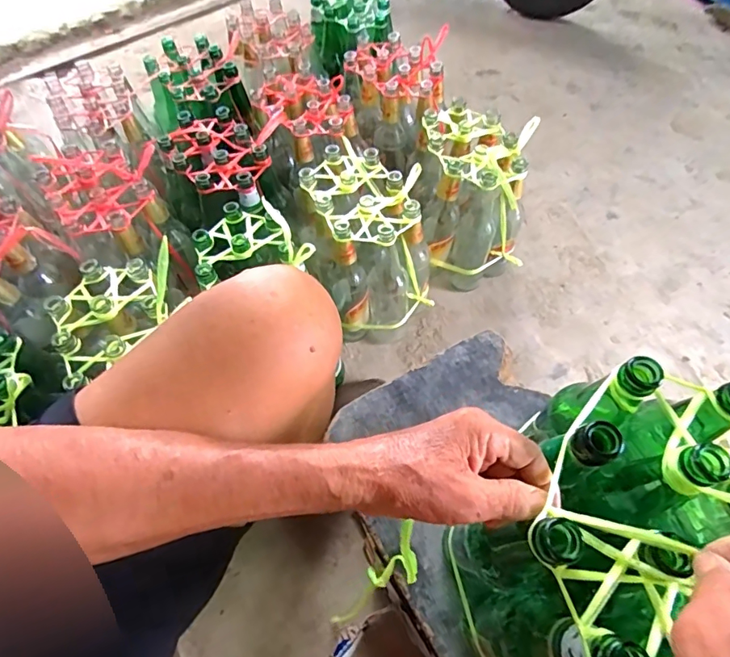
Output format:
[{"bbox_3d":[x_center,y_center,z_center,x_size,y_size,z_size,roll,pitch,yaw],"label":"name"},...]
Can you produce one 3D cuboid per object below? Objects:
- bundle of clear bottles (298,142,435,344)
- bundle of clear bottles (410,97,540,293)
[{"bbox_3d":[0.002,-0.145,0.855,0.182,0.255,0.249,-16,60,-12],"label":"bundle of clear bottles"},{"bbox_3d":[0.204,-0.256,0.936,0.191,0.269,0.244,-3,58,-4],"label":"bundle of clear bottles"}]

